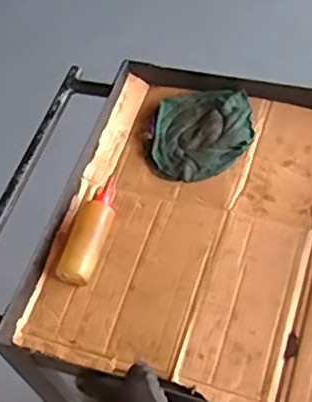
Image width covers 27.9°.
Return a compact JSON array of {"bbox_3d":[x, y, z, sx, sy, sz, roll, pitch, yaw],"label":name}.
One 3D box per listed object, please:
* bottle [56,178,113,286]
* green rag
[{"bbox_3d":[-0.079,0.033,0.815,0.051,0.042,0.160,16,62,9],"label":"bottle"},{"bbox_3d":[0.065,-0.098,0.886,0.135,0.034,0.137,-4,61,-2],"label":"green rag"}]

